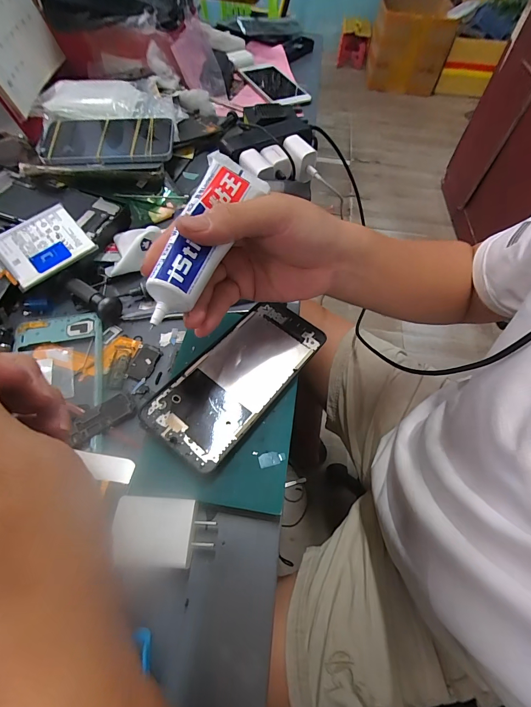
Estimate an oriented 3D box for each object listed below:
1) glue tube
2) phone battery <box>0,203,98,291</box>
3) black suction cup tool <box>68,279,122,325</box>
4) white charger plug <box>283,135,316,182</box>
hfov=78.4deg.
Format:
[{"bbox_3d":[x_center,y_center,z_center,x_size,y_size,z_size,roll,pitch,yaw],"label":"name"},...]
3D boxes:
[{"bbox_3d":[-0.037,-0.076,0.207,0.036,0.017,0.127,16,69,7],"label":"glue tube"},{"bbox_3d":[-0.214,-0.104,0.312,0.075,0.004,0.066,-39,78,-16],"label":"phone battery"},{"bbox_3d":[-0.166,-0.054,0.318,0.059,0.021,0.020,35,62,17],"label":"black suction cup tool"},{"bbox_3d":[0.045,-0.267,0.445,0.029,0.040,0.043,-25,63,-17],"label":"white charger plug"}]

